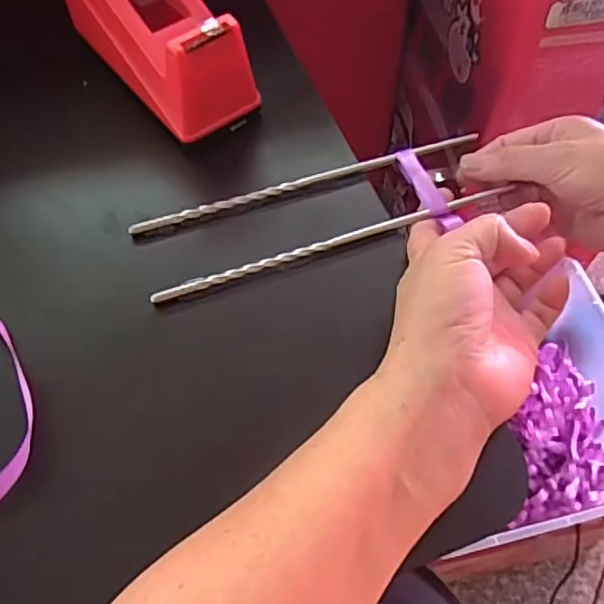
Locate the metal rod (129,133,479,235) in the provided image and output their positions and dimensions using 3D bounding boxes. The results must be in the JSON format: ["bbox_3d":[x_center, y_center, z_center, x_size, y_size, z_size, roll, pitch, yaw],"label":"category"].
[{"bbox_3d":[0.005,-0.074,0.378,0.219,0.010,0.010,-17,58,-10],"label":"metal rod"}]

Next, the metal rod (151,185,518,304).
[{"bbox_3d":[0.013,-0.033,0.354,0.198,0.009,0.009,-19,58,-13],"label":"metal rod"}]

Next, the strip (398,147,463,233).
[{"bbox_3d":[0.075,-0.070,0.373,0.014,0.006,0.061,-20,63,-13],"label":"strip"}]

